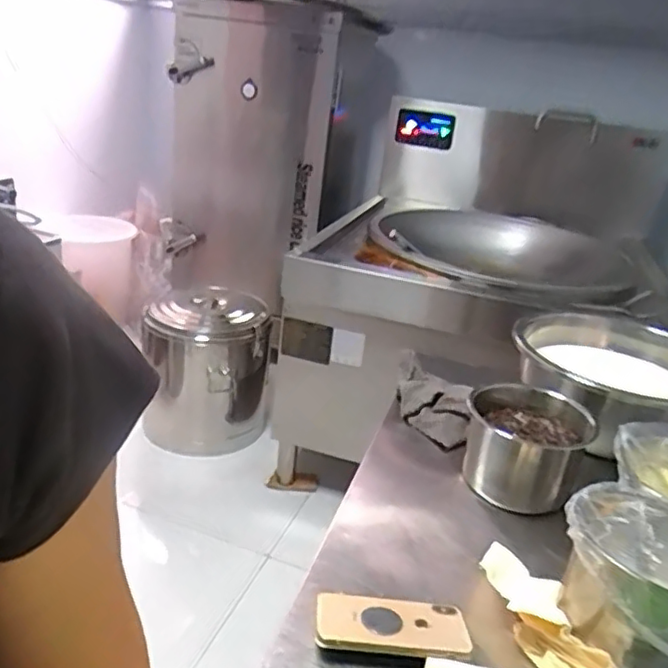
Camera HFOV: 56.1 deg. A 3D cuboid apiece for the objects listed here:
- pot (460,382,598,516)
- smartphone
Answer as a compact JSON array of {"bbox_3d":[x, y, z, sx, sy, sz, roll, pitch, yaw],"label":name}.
[{"bbox_3d":[0.246,0.149,0.828,0.147,0.111,0.153,6,24,-3],"label":"pot"},{"bbox_3d":[0.053,0.272,0.588,0.138,0.010,0.063,3,22,2],"label":"smartphone"}]

